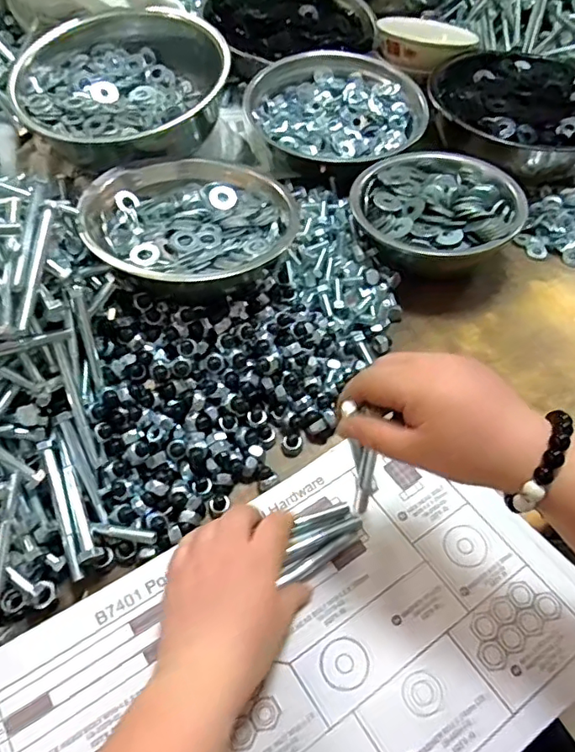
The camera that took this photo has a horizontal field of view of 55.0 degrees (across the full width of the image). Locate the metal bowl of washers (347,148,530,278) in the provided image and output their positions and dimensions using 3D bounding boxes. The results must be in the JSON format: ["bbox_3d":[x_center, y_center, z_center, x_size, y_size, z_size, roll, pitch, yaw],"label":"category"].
[{"bbox_3d":[0.152,-0.166,0.594,0.170,0.075,0.162,1,53,-2],"label":"metal bowl of washers"}]

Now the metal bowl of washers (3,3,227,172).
[{"bbox_3d":[-0.175,-0.310,0.588,0.214,0.089,0.198,-15,55,-13],"label":"metal bowl of washers"}]

